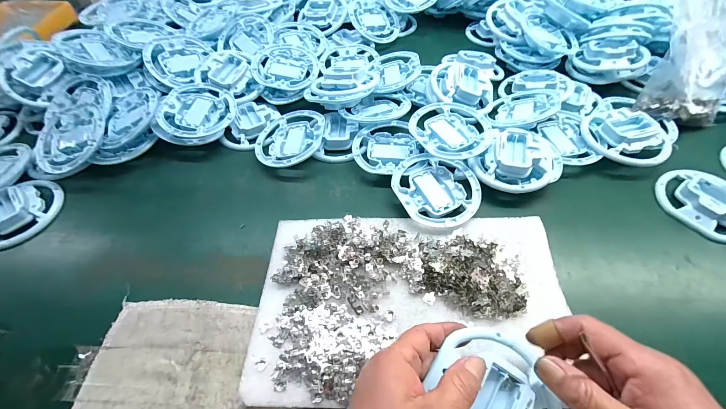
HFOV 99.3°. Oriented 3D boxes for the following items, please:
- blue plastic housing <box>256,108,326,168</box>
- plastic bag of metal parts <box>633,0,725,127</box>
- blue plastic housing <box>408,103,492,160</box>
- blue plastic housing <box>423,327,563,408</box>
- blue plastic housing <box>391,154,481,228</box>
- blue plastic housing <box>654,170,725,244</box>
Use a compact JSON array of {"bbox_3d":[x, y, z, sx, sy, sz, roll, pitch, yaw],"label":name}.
[{"bbox_3d":[-0.102,-0.091,0.431,0.096,0.017,0.103,2,54,19],"label":"blue plastic housing"},{"bbox_3d":[0.476,-0.212,0.432,0.168,0.050,0.196,-2,99,-12],"label":"plastic bag of metal parts"},{"bbox_3d":[0.117,-0.097,0.409,0.095,0.018,0.103,-26,58,-14],"label":"blue plastic housing"},{"bbox_3d":[0.100,0.147,0.230,0.090,0.028,0.101,-10,57,-5],"label":"blue plastic housing"},{"bbox_3d":[0.092,-0.020,0.381,0.099,0.012,0.105,-1,56,1],"label":"blue plastic housing"},{"bbox_3d":[0.399,0.000,0.358,0.072,0.020,0.101,-26,59,-15],"label":"blue plastic housing"}]

